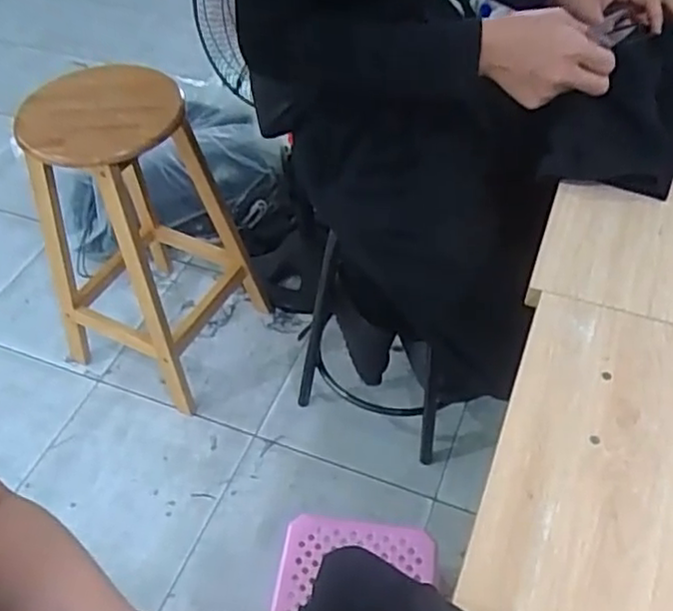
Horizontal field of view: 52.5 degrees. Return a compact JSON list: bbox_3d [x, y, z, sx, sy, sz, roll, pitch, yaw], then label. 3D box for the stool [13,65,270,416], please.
[{"bbox_3d":[-0.409,-0.148,1.407,0.329,0.633,0.334,21,54,20],"label":"stool"}]

